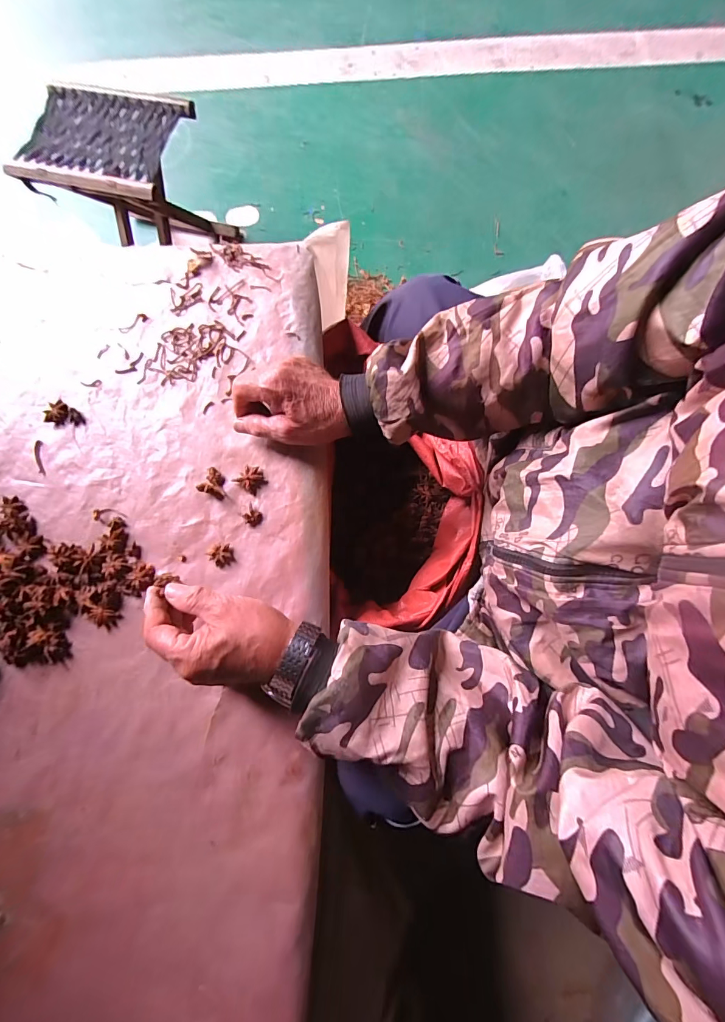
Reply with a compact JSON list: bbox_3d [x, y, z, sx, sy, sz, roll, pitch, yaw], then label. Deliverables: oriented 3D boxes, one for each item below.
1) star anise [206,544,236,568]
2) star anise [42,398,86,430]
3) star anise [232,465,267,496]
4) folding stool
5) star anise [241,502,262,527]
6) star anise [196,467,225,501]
[{"bbox_3d":[-0.143,0.046,0.403,0.022,0.009,0.021,-33,79,-8],"label":"star anise"},{"bbox_3d":[-0.330,-0.104,0.435,0.042,0.011,0.029,35,78,7],"label":"star anise"},{"bbox_3d":[-0.118,-0.034,0.421,0.028,0.008,0.025,38,79,8],"label":"star anise"},{"bbox_3d":[-0.541,-0.746,0.960,0.304,0.309,0.268,11,72,1],"label":"folding stool"},{"bbox_3d":[-0.116,0.005,0.413,0.018,0.009,0.023,-43,81,-10],"label":"star anise"},{"bbox_3d":[-0.156,-0.030,0.417,0.026,0.013,0.028,22,77,4],"label":"star anise"}]

